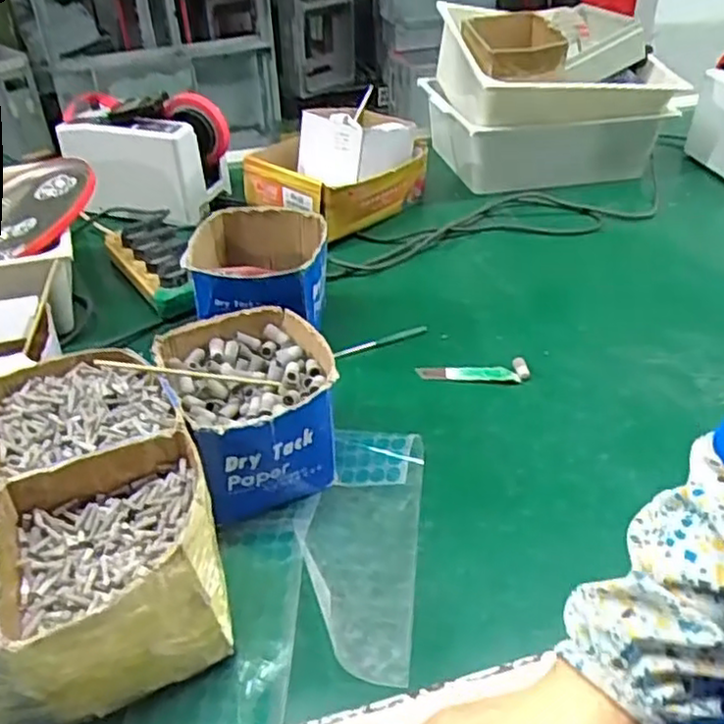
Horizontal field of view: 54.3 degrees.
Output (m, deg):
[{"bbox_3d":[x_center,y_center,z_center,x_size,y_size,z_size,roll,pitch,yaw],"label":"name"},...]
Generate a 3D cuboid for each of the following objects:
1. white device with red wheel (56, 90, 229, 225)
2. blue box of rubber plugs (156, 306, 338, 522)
[{"bbox_3d":[-0.313,-0.307,1.037,0.224,0.147,0.113,11,40,12],"label":"white device with red wheel"},{"bbox_3d":[-0.098,0.043,0.643,0.130,0.115,0.150,-16,42,-20],"label":"blue box of rubber plugs"}]

